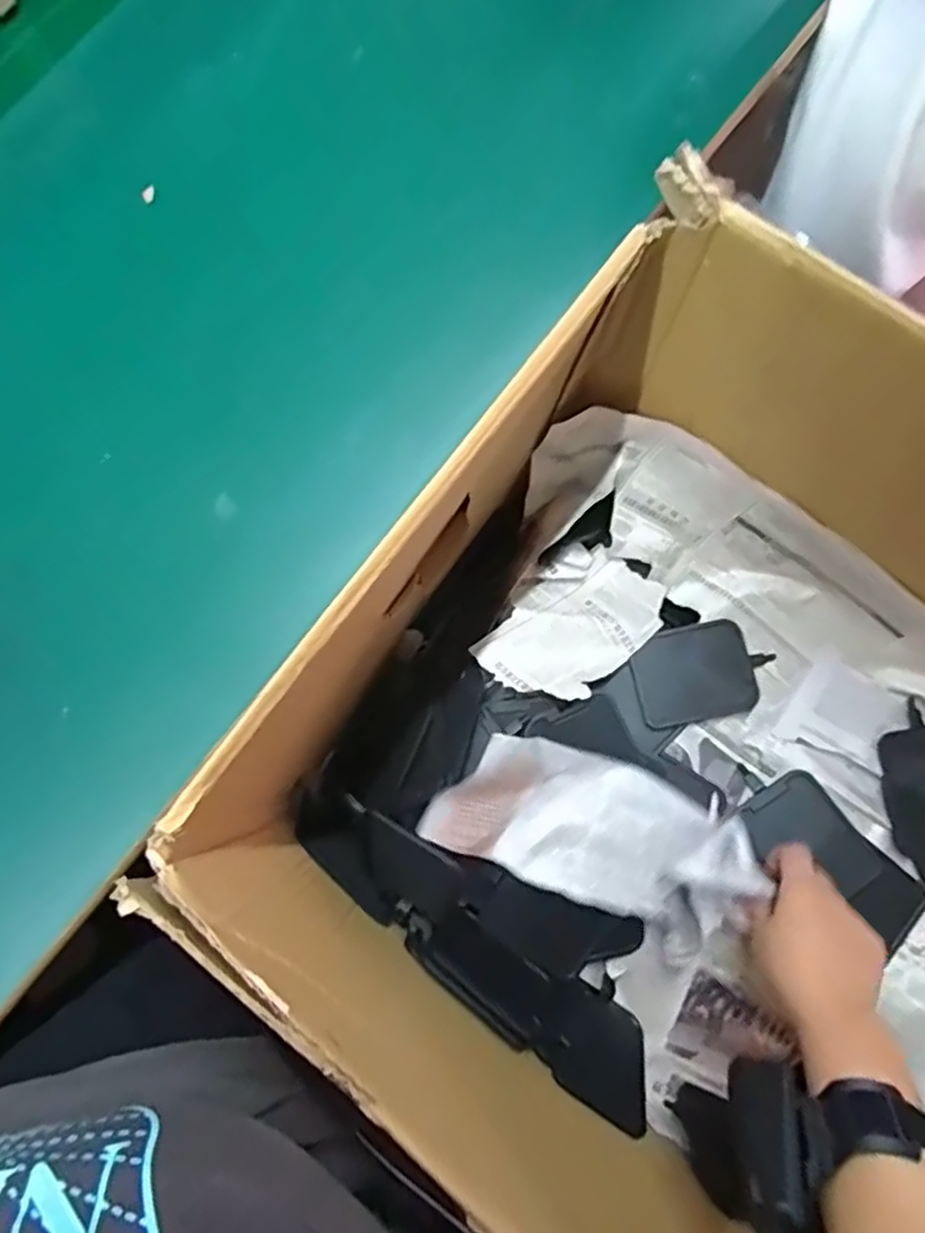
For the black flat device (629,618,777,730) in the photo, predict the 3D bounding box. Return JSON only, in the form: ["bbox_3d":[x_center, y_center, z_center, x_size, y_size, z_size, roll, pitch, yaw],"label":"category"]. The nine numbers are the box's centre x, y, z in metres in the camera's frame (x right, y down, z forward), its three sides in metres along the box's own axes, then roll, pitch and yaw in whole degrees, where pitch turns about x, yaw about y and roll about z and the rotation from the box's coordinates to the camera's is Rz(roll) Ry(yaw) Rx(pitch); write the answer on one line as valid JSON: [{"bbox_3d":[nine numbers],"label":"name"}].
[{"bbox_3d":[0.203,0.048,0.608,0.115,0.010,0.080,-14,78,-2],"label":"black flat device"}]

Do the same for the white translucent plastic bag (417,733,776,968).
[{"bbox_3d":[0.099,0.167,0.537,0.243,0.073,0.117,20,79,-6],"label":"white translucent plastic bag"}]

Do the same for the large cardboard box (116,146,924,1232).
[{"bbox_3d":[0.234,0.157,0.447,0.640,0.323,0.482,33,81,8],"label":"large cardboard box"}]

